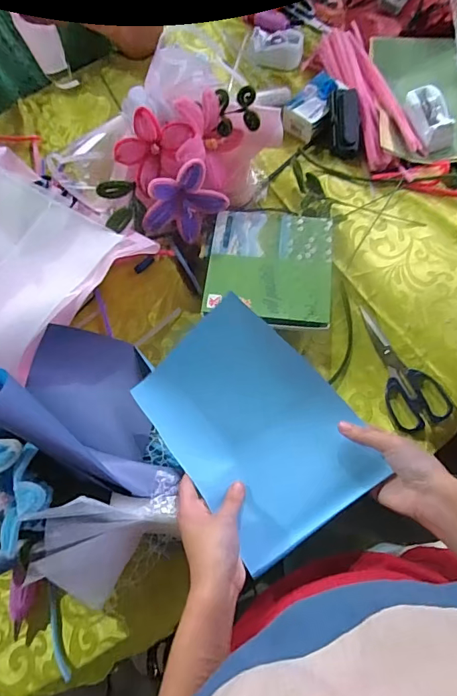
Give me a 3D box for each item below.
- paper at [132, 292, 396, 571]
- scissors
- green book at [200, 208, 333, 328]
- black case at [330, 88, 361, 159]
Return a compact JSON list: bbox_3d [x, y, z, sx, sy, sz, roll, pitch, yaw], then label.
[{"bbox_3d":[0.025,0.086,0.472,0.177,0.029,0.240,-41,79,8],"label":"paper"},{"bbox_3d":[0.226,0.021,0.591,0.073,0.013,0.175,-20,73,-5],"label":"scissors"},{"bbox_3d":[0.059,-0.116,0.614,0.168,0.007,0.180,6,67,5],"label":"green book"},{"bbox_3d":[0.192,-0.372,0.724,0.049,0.027,0.107,-2,89,1],"label":"black case"}]

